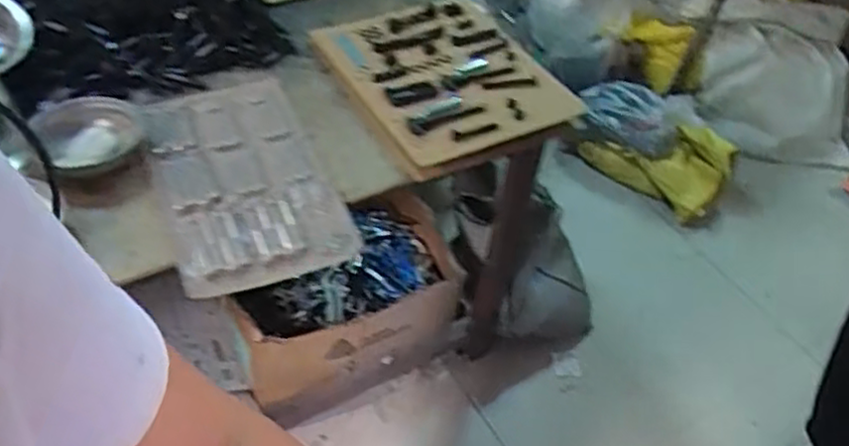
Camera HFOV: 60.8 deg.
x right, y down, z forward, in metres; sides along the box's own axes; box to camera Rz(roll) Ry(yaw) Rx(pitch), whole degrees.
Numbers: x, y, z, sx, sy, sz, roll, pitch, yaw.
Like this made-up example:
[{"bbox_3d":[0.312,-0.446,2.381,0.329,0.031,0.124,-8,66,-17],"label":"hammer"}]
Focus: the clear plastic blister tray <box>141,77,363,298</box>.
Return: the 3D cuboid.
[{"bbox_3d":[-0.257,-0.071,1.002,0.221,0.033,0.396,-15,51,-19],"label":"clear plastic blister tray"}]

